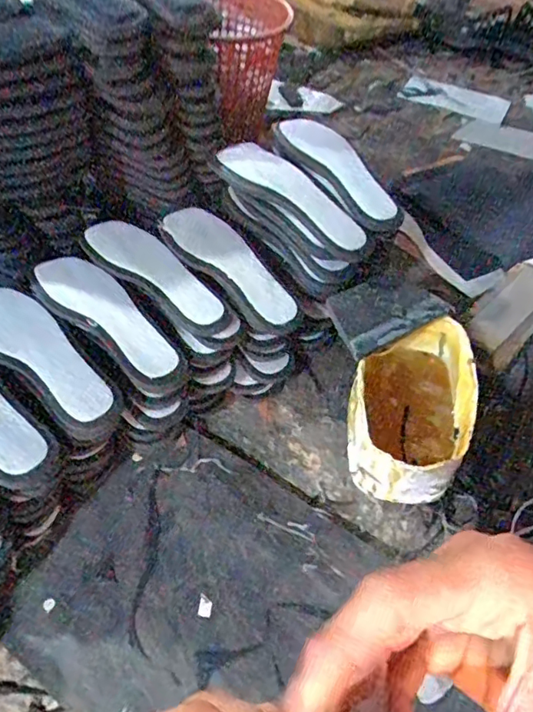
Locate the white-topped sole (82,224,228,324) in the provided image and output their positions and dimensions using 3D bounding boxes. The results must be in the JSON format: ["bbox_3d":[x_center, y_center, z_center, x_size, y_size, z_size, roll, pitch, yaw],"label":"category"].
[{"bbox_3d":[-0.137,-0.112,0.653,0.211,0.012,0.062,33,57,21],"label":"white-topped sole"}]

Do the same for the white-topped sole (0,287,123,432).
[{"bbox_3d":[-0.247,-0.007,0.571,0.240,0.018,0.075,34,57,22],"label":"white-topped sole"}]

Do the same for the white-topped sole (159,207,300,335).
[{"bbox_3d":[-0.047,-0.117,0.659,0.083,0.019,0.224,-31,59,-24],"label":"white-topped sole"}]

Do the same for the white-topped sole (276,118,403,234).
[{"bbox_3d":[0.100,-0.250,0.698,0.072,0.032,0.235,-24,56,-20],"label":"white-topped sole"}]

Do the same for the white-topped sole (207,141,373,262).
[{"bbox_3d":[0.038,-0.204,0.654,0.087,0.024,0.234,-36,61,-27],"label":"white-topped sole"}]

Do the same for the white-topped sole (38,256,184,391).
[{"bbox_3d":[-0.177,-0.045,0.598,0.069,0.014,0.230,-36,61,-27],"label":"white-topped sole"}]

